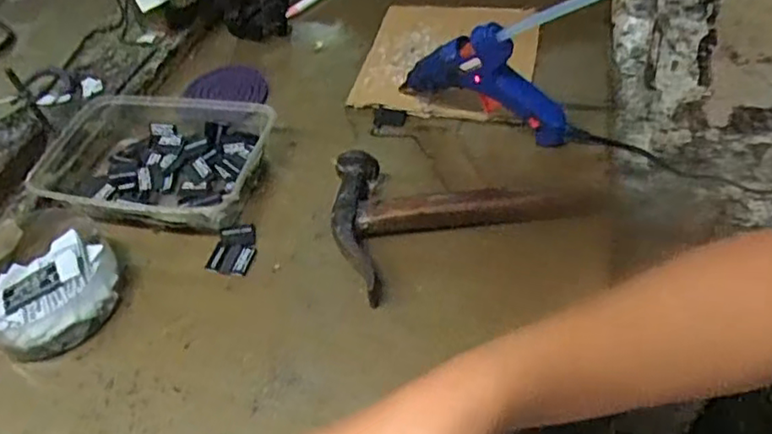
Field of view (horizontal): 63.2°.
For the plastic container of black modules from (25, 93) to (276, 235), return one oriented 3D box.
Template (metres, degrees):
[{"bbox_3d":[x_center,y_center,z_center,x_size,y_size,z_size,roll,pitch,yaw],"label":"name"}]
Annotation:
[{"bbox_3d":[-0.185,-0.048,0.503,0.172,0.035,0.128,10,49,15],"label":"plastic container of black modules"}]

